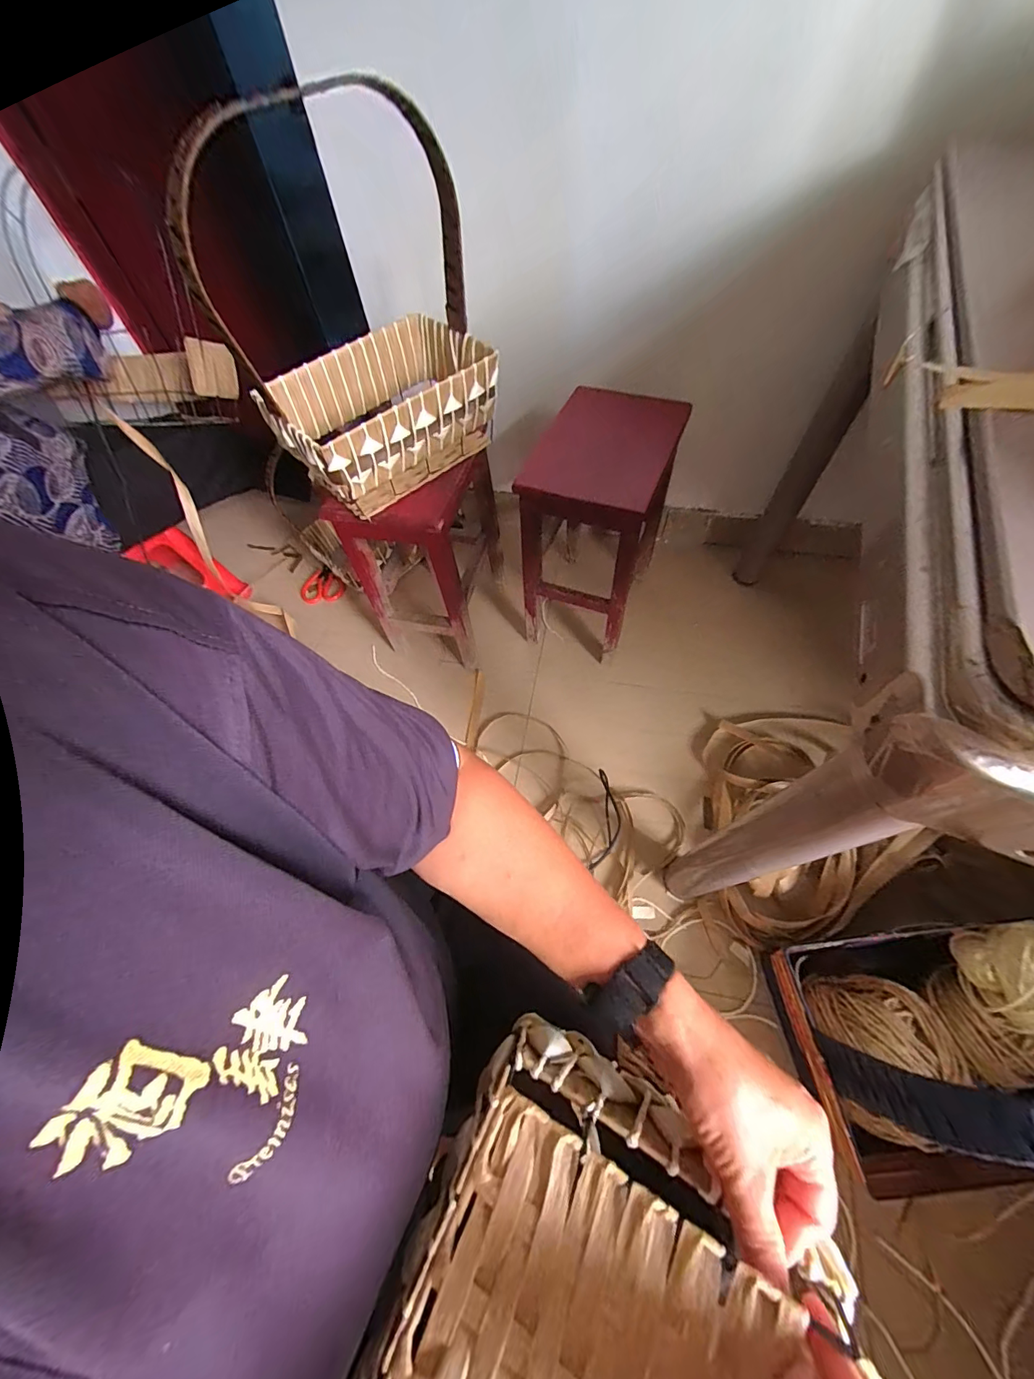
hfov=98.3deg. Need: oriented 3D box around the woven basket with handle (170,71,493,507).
[{"bbox_3d":[-0.220,-0.502,0.659,0.359,0.364,0.306,-18,60,-9],"label":"woven basket with handle"}]

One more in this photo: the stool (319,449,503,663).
[{"bbox_3d":[-0.189,-0.296,0.967,0.234,0.387,0.282,13,60,9],"label":"stool"}]

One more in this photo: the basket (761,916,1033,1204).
[{"bbox_3d":[0.620,0.433,0.540,0.458,0.467,0.280,-12,59,-6],"label":"basket"}]

